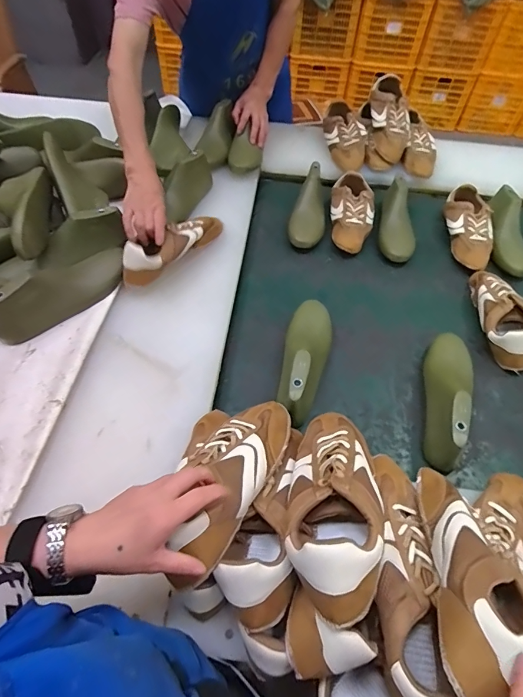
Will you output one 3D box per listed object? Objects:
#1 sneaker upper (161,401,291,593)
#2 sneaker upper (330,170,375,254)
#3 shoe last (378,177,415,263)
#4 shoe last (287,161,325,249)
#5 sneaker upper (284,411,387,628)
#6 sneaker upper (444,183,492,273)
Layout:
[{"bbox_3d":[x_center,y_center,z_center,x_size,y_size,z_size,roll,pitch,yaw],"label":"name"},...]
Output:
[{"bbox_3d":[-0.040,0.154,0.496,0.106,0.062,0.259,18,38,11],"label":"sneaker upper"},{"bbox_3d":[0.231,-0.355,0.994,0.111,0.069,0.243,11,57,7],"label":"sneaker upper"},{"bbox_3d":[0.345,-0.328,0.981,0.086,0.076,0.253,11,57,7],"label":"shoe last"},{"bbox_3d":[0.125,-0.362,0.984,0.088,0.066,0.249,12,57,8],"label":"shoe last"},{"bbox_3d":[0.079,0.164,0.464,0.092,0.078,0.258,6,30,3],"label":"sneaker upper"},{"bbox_3d":[0.523,-0.301,0.984,0.101,0.070,0.257,5,56,3],"label":"sneaker upper"}]

